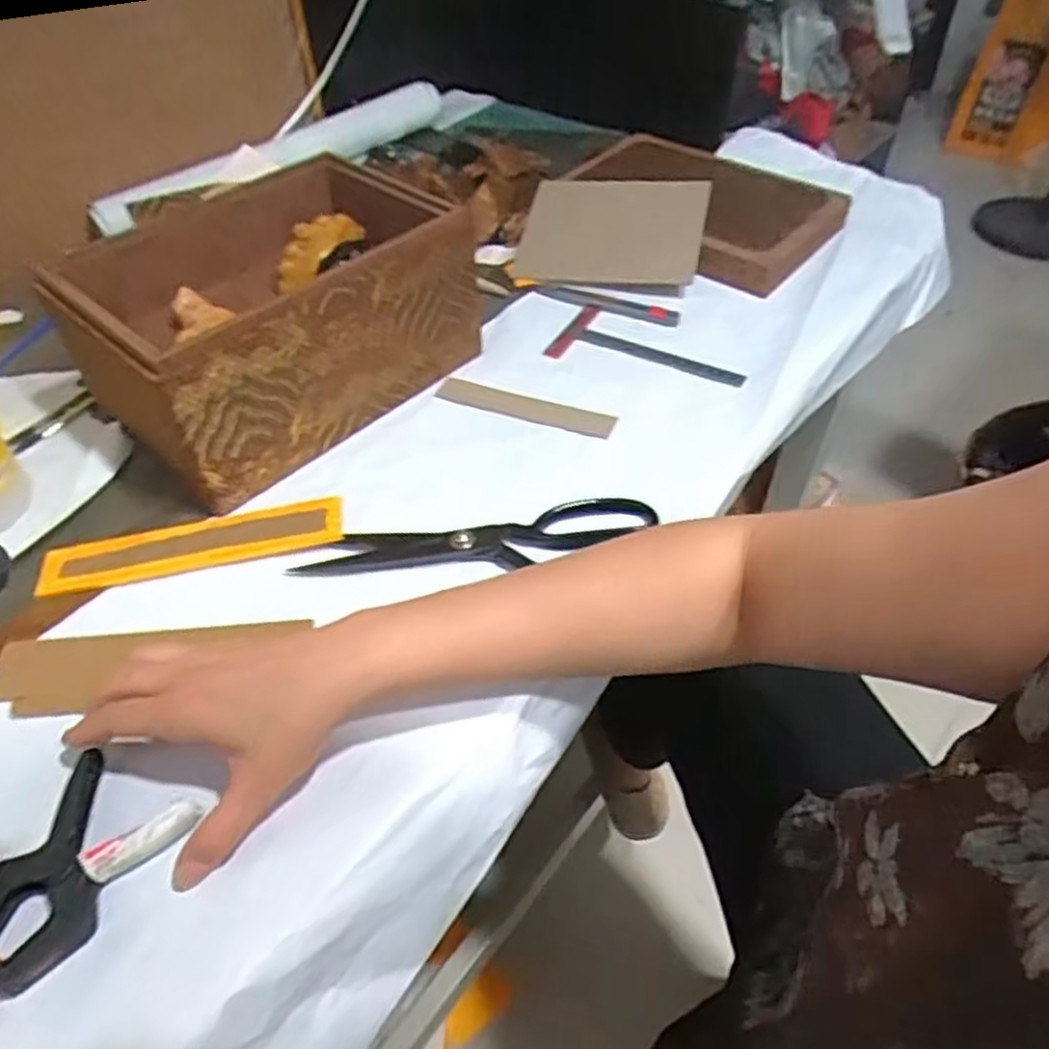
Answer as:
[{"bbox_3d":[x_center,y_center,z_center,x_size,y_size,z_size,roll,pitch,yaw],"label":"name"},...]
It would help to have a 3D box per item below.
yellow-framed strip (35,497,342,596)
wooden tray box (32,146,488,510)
[{"bbox_3d":[-0.227,0.014,0.521,0.201,0.008,0.038,-11,57,-5],"label":"yellow-framed strip"},{"bbox_3d":[-0.204,-0.174,0.609,0.205,0.131,0.265,35,58,27],"label":"wooden tray box"}]

